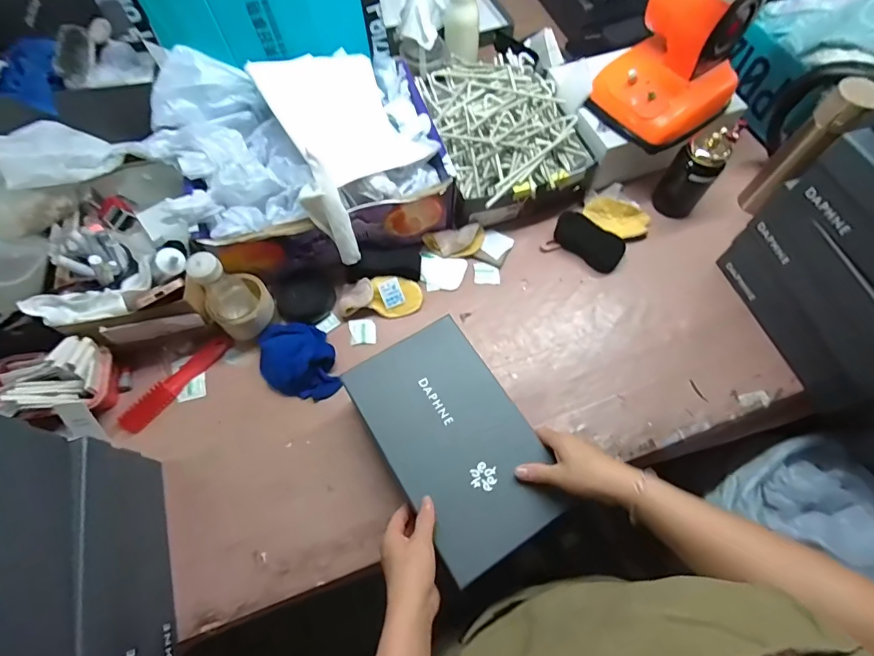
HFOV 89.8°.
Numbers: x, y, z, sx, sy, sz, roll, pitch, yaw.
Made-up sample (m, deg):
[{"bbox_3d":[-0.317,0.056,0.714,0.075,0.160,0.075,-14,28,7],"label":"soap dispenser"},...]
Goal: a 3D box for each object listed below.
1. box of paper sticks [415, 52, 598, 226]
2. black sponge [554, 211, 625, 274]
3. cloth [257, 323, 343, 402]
[{"bbox_3d":[0.127,-0.366,0.844,0.249,0.128,0.332,-14,66,-6],"label":"box of paper sticks"},{"bbox_3d":[0.275,-0.158,0.800,0.131,0.036,0.060,39,71,16],"label":"black sponge"},{"bbox_3d":[-0.224,0.049,0.697,0.116,0.047,0.137,-19,67,-8],"label":"cloth"}]

